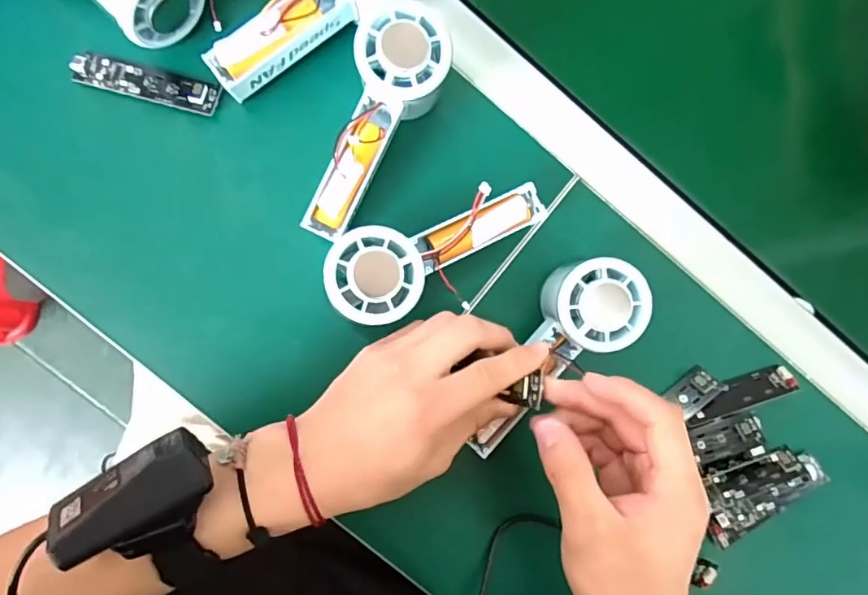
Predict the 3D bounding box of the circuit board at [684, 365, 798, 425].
[{"bbox_3d":[0.224,0.070,0.378,0.086,0.007,0.022,-17,56,-4],"label":"circuit board"}]

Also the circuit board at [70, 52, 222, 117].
[{"bbox_3d":[-0.192,-0.142,0.342,0.094,0.009,0.023,13,86,-7],"label":"circuit board"}]

